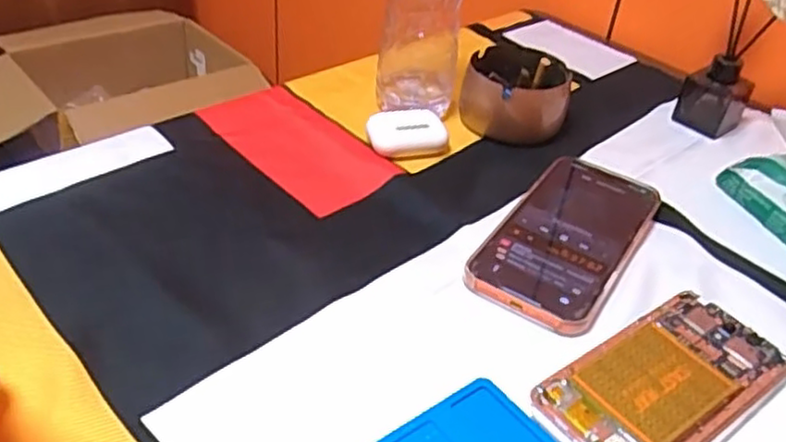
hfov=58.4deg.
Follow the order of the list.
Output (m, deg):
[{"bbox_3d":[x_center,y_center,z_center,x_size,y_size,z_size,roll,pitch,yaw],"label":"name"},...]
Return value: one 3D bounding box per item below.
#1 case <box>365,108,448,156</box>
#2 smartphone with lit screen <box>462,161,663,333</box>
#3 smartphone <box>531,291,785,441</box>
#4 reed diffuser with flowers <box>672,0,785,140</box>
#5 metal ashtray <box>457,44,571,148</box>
[{"bbox_3d":[0.011,-0.067,0.543,0.057,0.024,0.039,-8,40,-17],"label":"case"},{"bbox_3d":[0.117,0.010,0.468,0.083,0.014,0.166,25,42,22],"label":"smartphone with lit screen"},{"bbox_3d":[0.145,0.087,0.370,0.139,0.014,0.074,-22,46,-31],"label":"smartphone"},{"bbox_3d":[0.287,-0.151,0.586,0.063,0.152,0.070,6,38,0],"label":"reed diffuser with flowers"},{"bbox_3d":[0.101,-0.106,0.582,0.084,0.048,0.076,11,38,6],"label":"metal ashtray"}]

